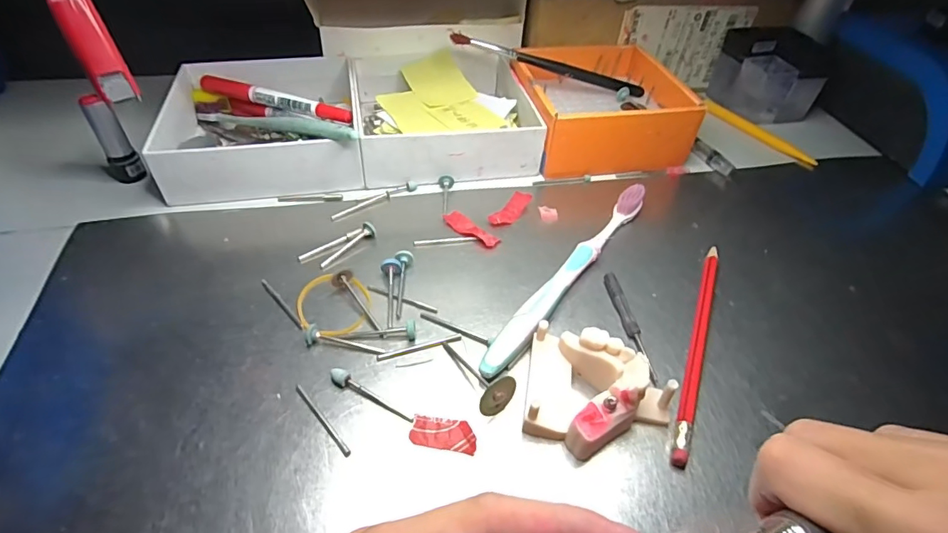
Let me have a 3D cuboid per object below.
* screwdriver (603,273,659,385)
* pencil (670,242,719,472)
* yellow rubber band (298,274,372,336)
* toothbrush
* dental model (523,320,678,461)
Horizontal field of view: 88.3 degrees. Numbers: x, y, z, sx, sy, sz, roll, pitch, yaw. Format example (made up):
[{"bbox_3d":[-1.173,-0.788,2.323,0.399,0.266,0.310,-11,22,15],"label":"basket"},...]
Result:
[{"bbox_3d":[0.085,0.031,0.267,0.009,0.009,0.069,-4,46,-7],"label":"screwdriver"},{"bbox_3d":[0.120,0.035,0.257,0.009,0.009,0.149,20,48,15],"label":"pencil"},{"bbox_3d":[-0.077,0.019,0.268,0.039,0.005,0.045,-13,49,-13],"label":"yellow rubber band"},{"bbox_3d":[0.060,0.000,0.287,0.015,0.017,0.182,29,51,23],"label":"toothbrush"},{"bbox_3d":[0.055,0.058,0.222,0.067,0.030,0.050,18,47,14],"label":"dental model"}]

